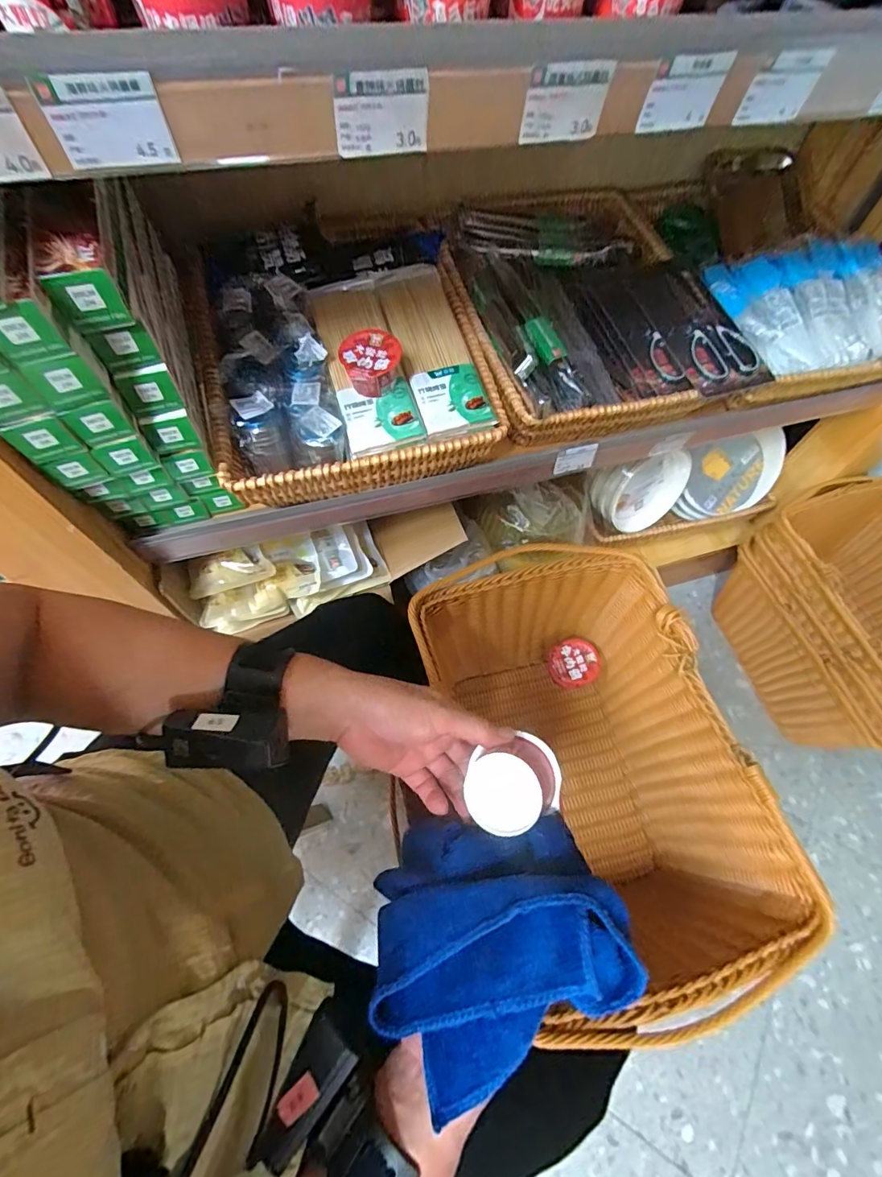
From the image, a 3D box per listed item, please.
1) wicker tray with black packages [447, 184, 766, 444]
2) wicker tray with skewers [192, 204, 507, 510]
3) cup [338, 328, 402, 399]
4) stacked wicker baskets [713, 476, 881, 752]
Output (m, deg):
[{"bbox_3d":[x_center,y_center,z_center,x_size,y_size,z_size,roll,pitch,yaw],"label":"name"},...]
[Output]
[{"bbox_3d":[0.196,-0.409,0.698,0.362,0.100,0.422,-13,63,-10],"label":"wicker tray with black packages"},{"bbox_3d":[-0.117,-0.295,0.608,0.341,0.120,0.359,-12,63,-9],"label":"wicker tray with skewers"},{"bbox_3d":[-0.079,-0.254,0.537,0.068,0.047,0.062,-11,63,-9],"label":"cup"},{"bbox_3d":[0.823,0.082,0.955,0.331,0.349,0.485,-17,65,-12],"label":"stacked wicker baskets"}]

